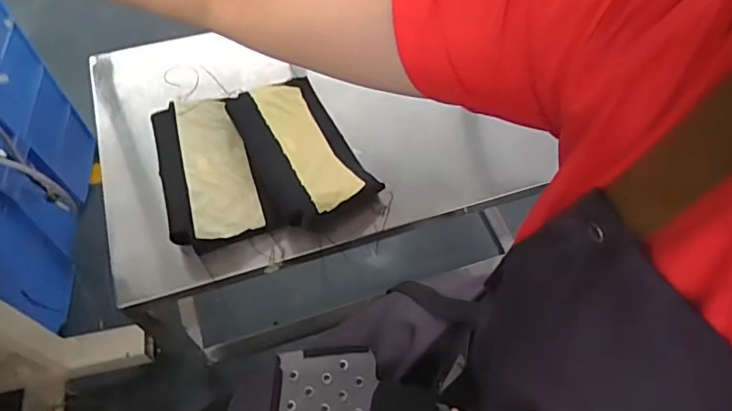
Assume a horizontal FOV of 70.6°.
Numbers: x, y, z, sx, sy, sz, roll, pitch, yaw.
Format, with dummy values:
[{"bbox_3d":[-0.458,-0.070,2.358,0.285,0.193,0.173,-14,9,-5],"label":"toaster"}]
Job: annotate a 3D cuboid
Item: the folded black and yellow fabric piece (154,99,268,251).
[{"bbox_3d":[-0.227,-0.055,0.731,0.120,0.033,0.245,-15,60,-10],"label":"folded black and yellow fabric piece"}]

